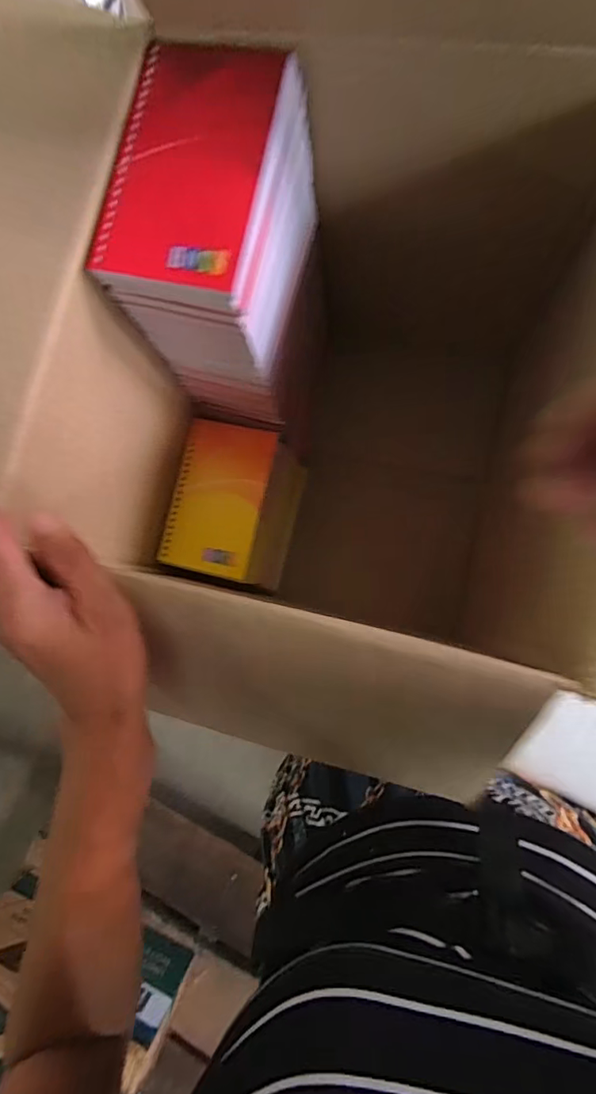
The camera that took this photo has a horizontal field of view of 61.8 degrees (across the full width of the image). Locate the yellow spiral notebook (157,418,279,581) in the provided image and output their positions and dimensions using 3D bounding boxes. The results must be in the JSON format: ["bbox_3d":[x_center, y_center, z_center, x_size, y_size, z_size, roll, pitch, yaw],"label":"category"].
[{"bbox_3d":[-0.069,-0.042,0.431,0.079,0.008,0.128,12,85,8],"label":"yellow spiral notebook"}]

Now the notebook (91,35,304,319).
[{"bbox_3d":[-0.055,-0.198,0.268,0.080,0.020,0.134,14,86,8],"label":"notebook"}]

